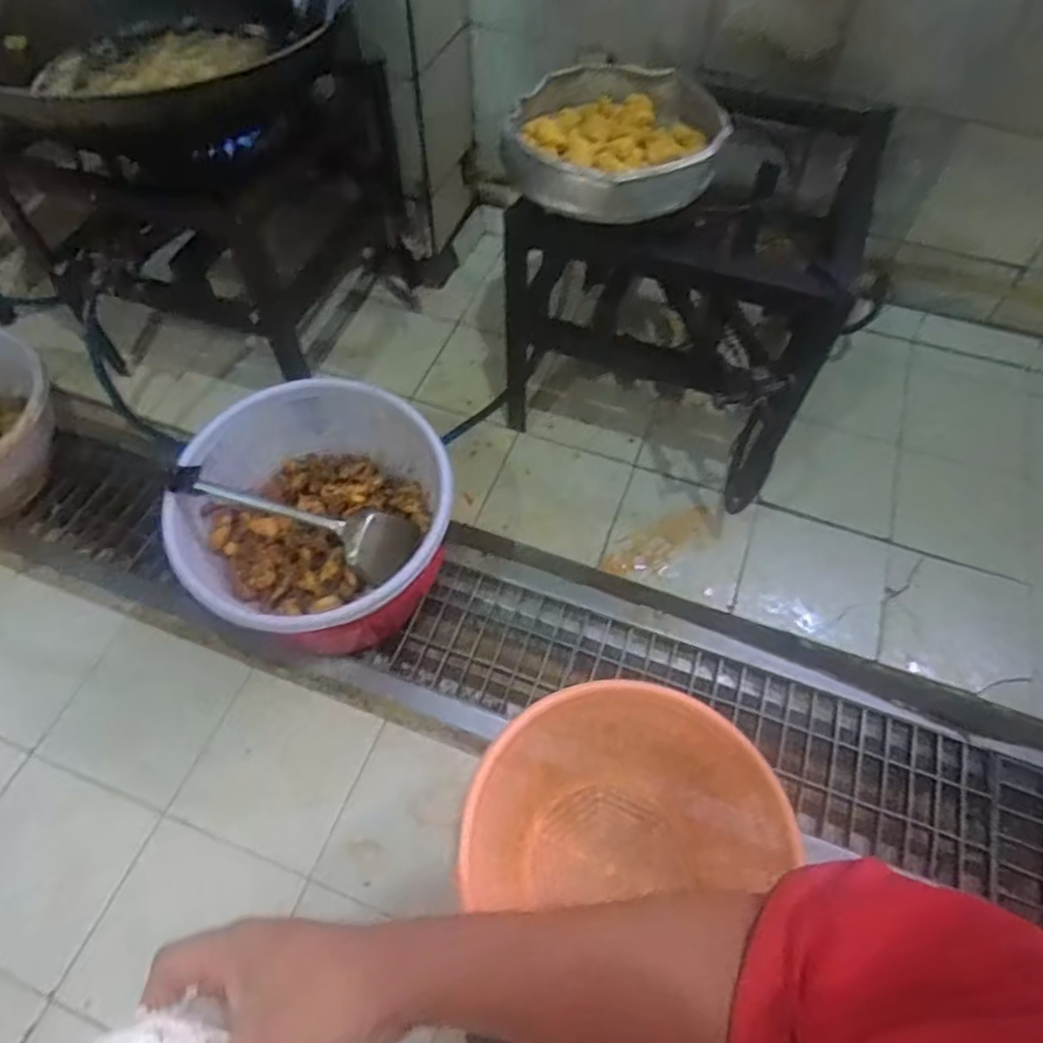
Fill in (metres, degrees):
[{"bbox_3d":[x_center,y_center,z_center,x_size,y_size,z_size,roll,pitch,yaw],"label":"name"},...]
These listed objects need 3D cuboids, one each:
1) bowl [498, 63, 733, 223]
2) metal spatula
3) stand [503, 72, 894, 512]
[{"bbox_3d":[0.154,-0.672,1.236,0.380,0.108,0.382,0,58,-1],"label":"bowl"},{"bbox_3d":[-0.439,-0.011,1.312,0.476,0.075,0.156,18,60,-7],"label":"metal spatula"},{"bbox_3d":[0.305,-0.531,1.579,0.680,0.617,0.788,16,59,9],"label":"stand"}]

